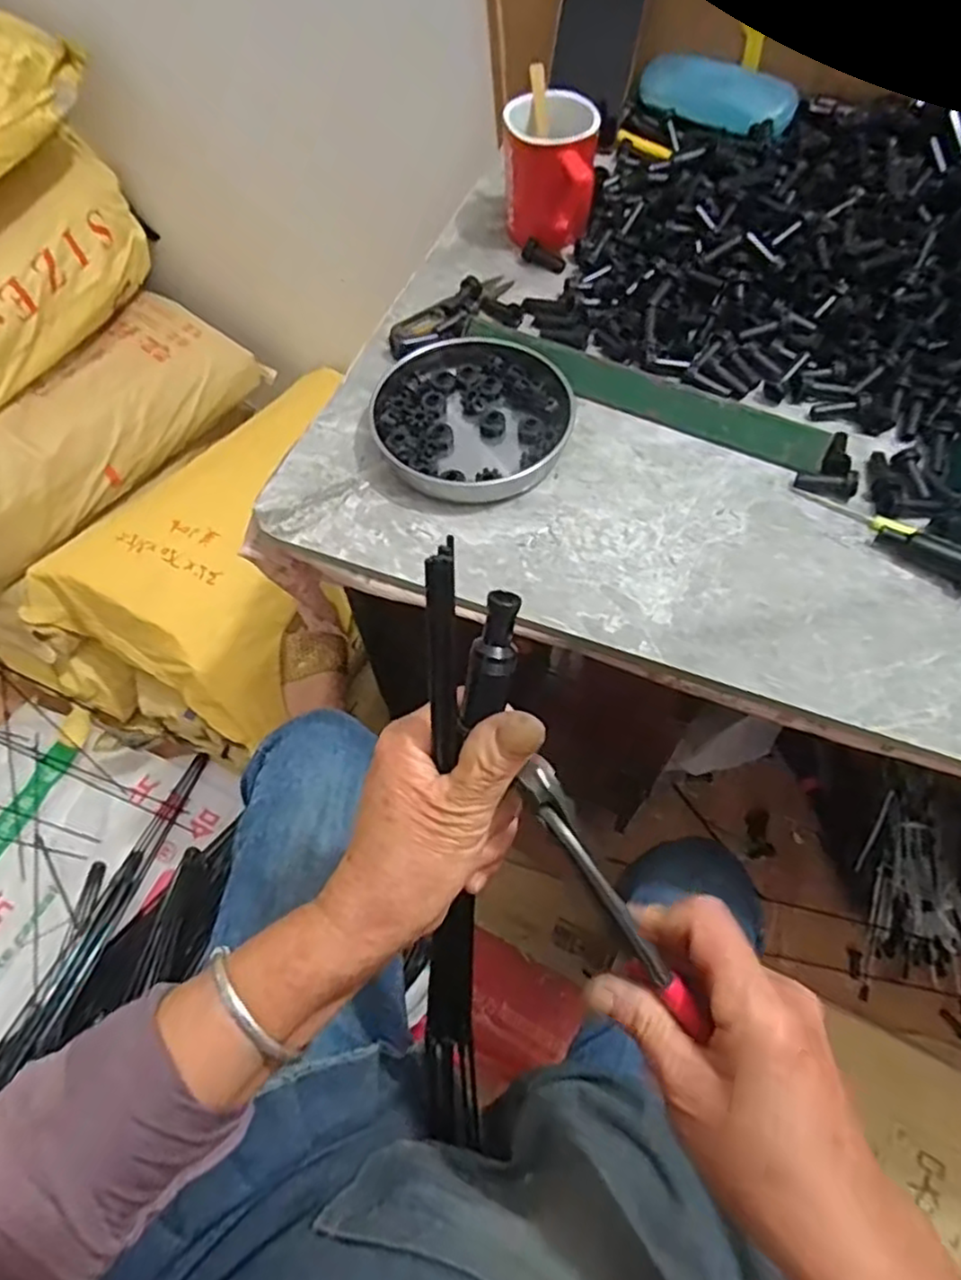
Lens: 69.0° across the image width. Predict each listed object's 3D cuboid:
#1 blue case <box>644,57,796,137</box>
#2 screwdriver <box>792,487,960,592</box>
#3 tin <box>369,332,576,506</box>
[{"bbox_3d":[0.221,-0.502,0.646,0.065,0.031,0.157,-39,67,-18],"label":"blue case"},{"bbox_3d":[0.258,-0.073,0.440,0.117,0.018,0.023,39,69,21],"label":"screwdriver"},{"bbox_3d":[-0.003,-0.161,0.497,0.134,0.024,0.136,-1,61,2],"label":"tin"}]

